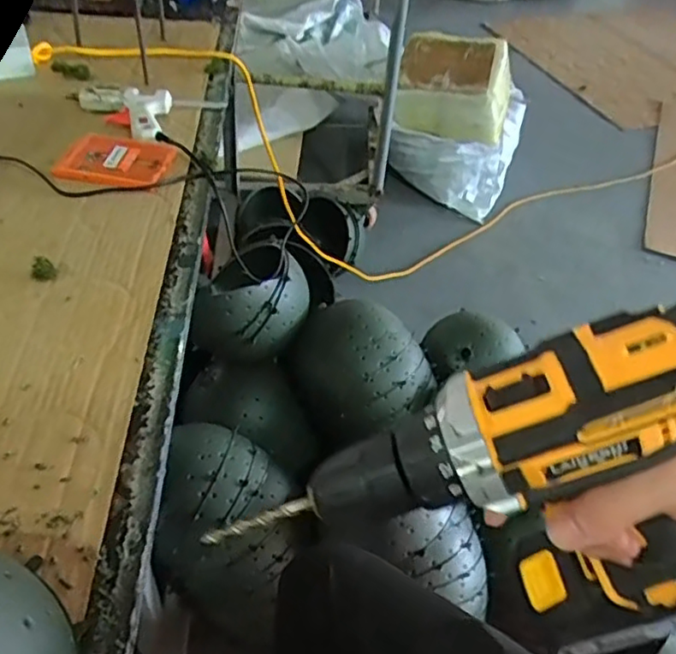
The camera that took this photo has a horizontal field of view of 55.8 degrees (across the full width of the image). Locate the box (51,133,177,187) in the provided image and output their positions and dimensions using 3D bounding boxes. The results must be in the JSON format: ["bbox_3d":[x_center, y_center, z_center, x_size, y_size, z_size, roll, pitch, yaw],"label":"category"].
[{"bbox_3d":[-0.267,-0.200,0.761,0.129,0.014,0.088,7,43,1],"label":"box"}]

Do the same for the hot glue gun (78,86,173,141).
[{"bbox_3d":[-0.275,-0.272,0.822,0.114,0.024,0.125,-4,44,-11],"label":"hot glue gun"}]

